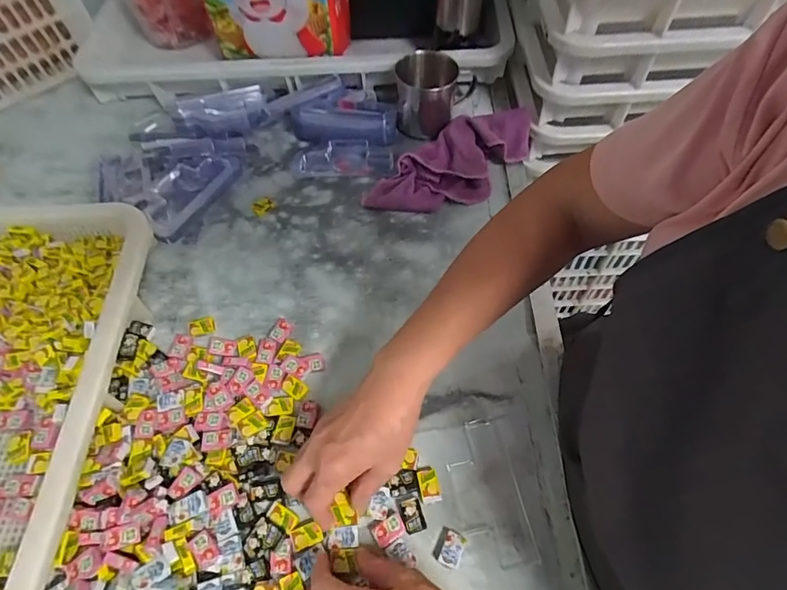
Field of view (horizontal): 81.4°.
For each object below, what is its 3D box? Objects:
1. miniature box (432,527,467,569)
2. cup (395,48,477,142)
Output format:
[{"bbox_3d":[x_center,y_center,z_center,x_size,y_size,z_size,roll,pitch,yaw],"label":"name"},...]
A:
[{"bbox_3d":[0.046,0.209,0.378,0.023,0.007,0.027,23,62,15],"label":"miniature box"},{"bbox_3d":[0.051,-0.279,0.632,0.085,0.096,0.097,24,63,16],"label":"cup"}]

